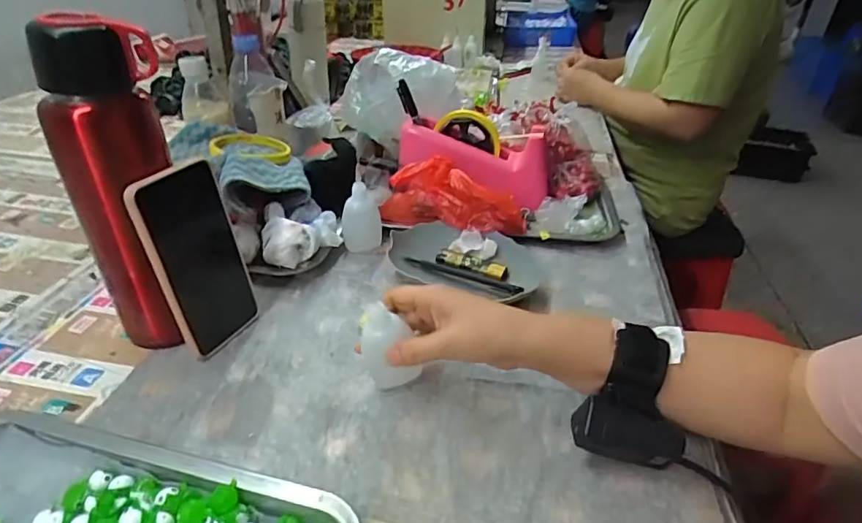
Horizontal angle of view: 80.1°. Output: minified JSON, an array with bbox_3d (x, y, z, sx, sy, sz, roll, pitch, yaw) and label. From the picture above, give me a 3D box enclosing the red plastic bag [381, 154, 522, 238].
[{"bbox_3d":[0.026,-0.073,0.601,0.169,0.075,0.048,11,35,16],"label":"red plastic bag"}]

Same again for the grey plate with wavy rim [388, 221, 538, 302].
[{"bbox_3d":[0.035,-0.004,0.565,0.160,0.030,0.090,15,36,20],"label":"grey plate with wavy rim"}]

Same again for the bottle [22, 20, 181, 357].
[{"bbox_3d":[-0.239,-0.049,0.413,0.061,0.263,0.066,10,35,14],"label":"bottle"}]

